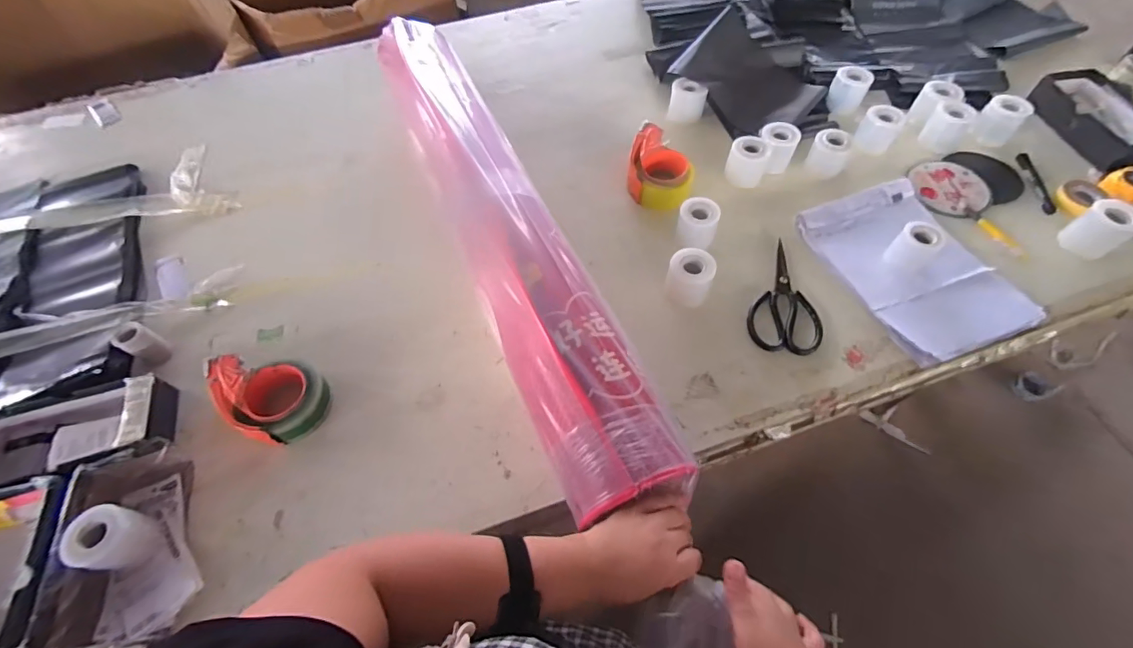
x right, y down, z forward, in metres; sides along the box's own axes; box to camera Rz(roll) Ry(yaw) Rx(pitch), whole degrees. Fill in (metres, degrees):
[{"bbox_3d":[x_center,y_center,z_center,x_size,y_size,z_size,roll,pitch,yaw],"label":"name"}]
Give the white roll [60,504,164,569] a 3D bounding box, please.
[{"bbox_3d":[-0.553,0.259,0.577,0.070,0.064,0.064,-1,59,2],"label":"white roll"}]

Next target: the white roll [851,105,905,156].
[{"bbox_3d":[0.588,-0.366,0.898,0.070,0.064,0.056,30,65,19],"label":"white roll"}]

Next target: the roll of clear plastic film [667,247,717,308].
[{"bbox_3d":[0.188,-0.069,0.736,0.074,0.064,0.072,13,60,10],"label":"roll of clear plastic film"}]

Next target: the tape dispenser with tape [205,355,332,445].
[{"bbox_3d":[-0.423,0.095,0.670,0.170,0.055,0.115,26,63,16],"label":"tape dispenser with tape"}]

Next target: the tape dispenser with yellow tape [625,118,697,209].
[{"bbox_3d":[0.172,-0.288,0.876,0.120,0.060,0.169,8,60,7],"label":"tape dispenser with yellow tape"}]

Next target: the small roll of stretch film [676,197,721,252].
[{"bbox_3d":[0.217,-0.162,0.791,0.066,0.065,0.067,10,60,8],"label":"small roll of stretch film"}]

